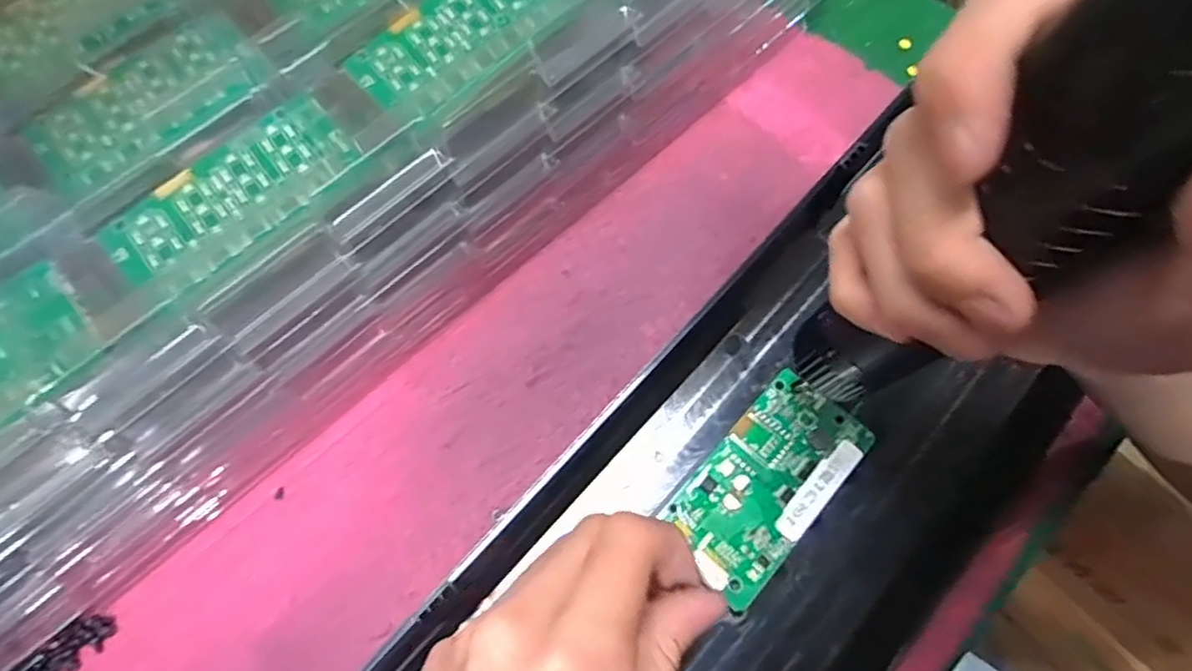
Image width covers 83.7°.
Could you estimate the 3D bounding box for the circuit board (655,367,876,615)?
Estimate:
[{"bbox_3d":[0.071,0.060,0.276,0.047,0.005,0.091,41,73,15],"label":"circuit board"}]

